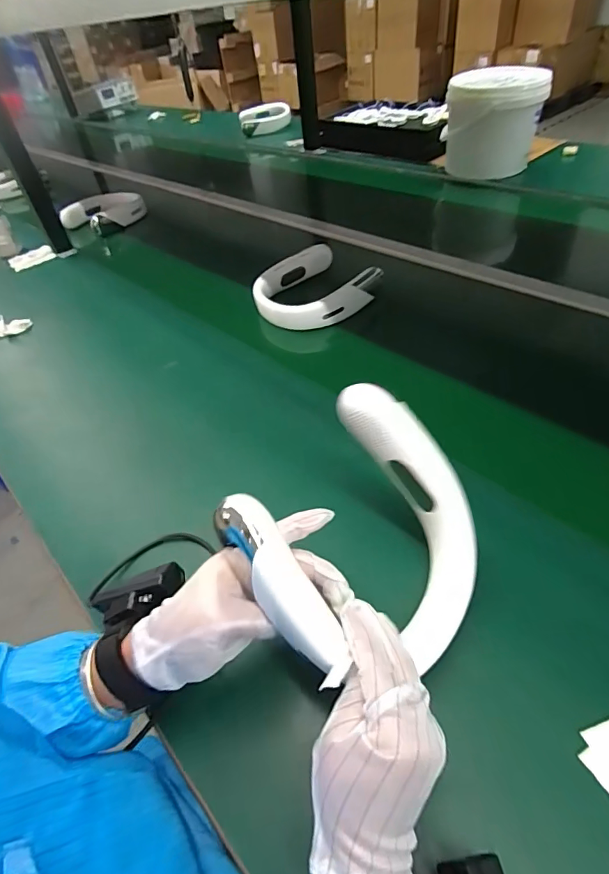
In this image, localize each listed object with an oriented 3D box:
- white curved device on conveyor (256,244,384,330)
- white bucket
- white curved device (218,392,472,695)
[{"bbox_3d":[0.010,-0.261,0.780,0.185,0.066,0.193,0,50,0],"label":"white curved device on conveyor"},{"bbox_3d":[0.468,-0.794,1.115,0.221,0.196,0.211,16,51,13],"label":"white bucket"},{"bbox_3d":[0.056,0.089,0.340,0.192,0.041,0.214,-42,103,-32],"label":"white curved device"}]

